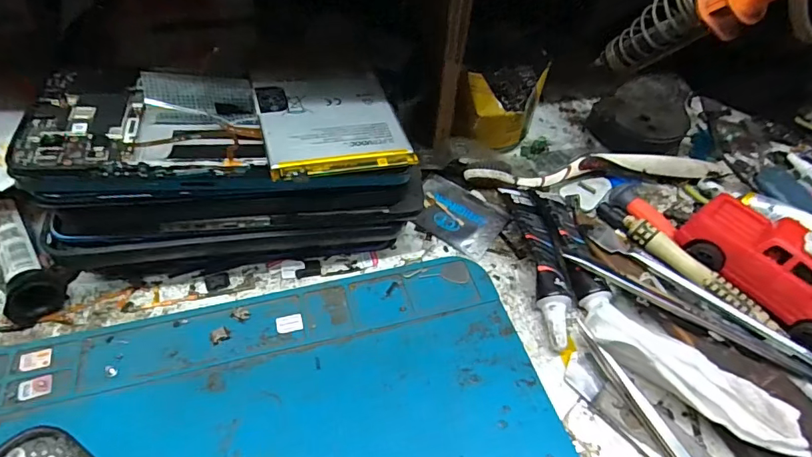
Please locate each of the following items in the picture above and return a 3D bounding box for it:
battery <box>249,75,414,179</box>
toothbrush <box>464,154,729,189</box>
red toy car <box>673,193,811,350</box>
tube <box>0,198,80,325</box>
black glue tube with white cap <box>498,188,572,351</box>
[{"bbox_3d":[-0.035,-0.050,0.220,0.062,0.008,0.066,-14,52,-15],"label":"battery"},{"bbox_3d":[0.132,-0.037,0.310,0.190,0.017,0.019,-5,50,-9],"label":"toothbrush"},{"bbox_3d":[0.197,0.019,0.251,0.047,0.034,0.091,-31,58,-26],"label":"red toy car"},{"bbox_3d":[-0.191,0.013,0.242,0.024,0.024,0.073,-24,55,-22],"label":"tube"},{"bbox_3d":[0.075,0.016,0.263,0.021,0.017,0.105,-2,50,-6],"label":"black glue tube with white cap"}]

